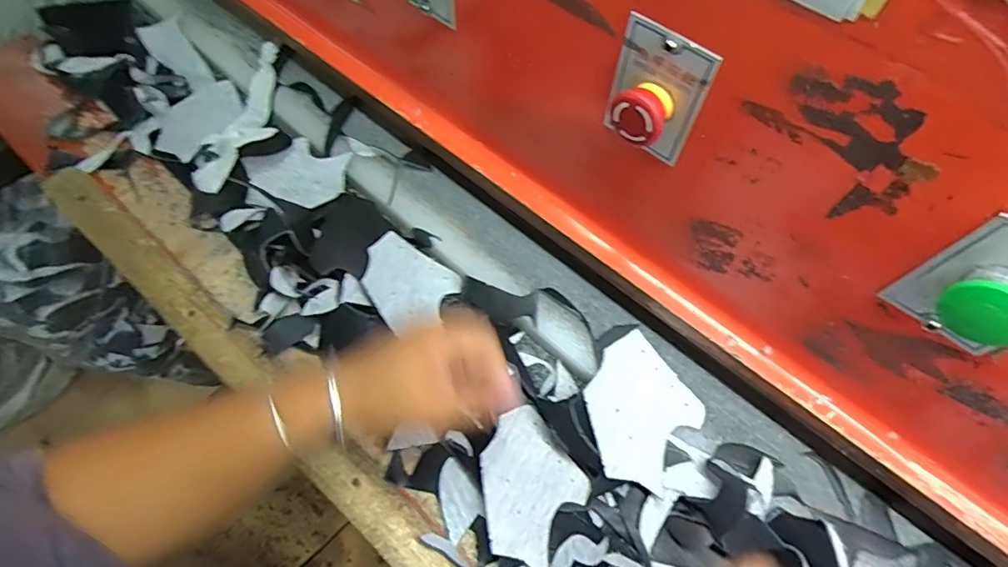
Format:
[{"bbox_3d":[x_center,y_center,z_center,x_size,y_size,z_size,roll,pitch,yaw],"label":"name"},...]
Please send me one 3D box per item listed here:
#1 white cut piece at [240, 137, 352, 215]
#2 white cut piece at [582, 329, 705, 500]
[{"bbox_3d":[-0.236,-0.128,0.594,0.112,0.034,0.088,-19,64,-11],"label":"white cut piece"},{"bbox_3d":[0.123,0.114,0.468,0.100,0.007,0.119,35,67,16],"label":"white cut piece"}]

